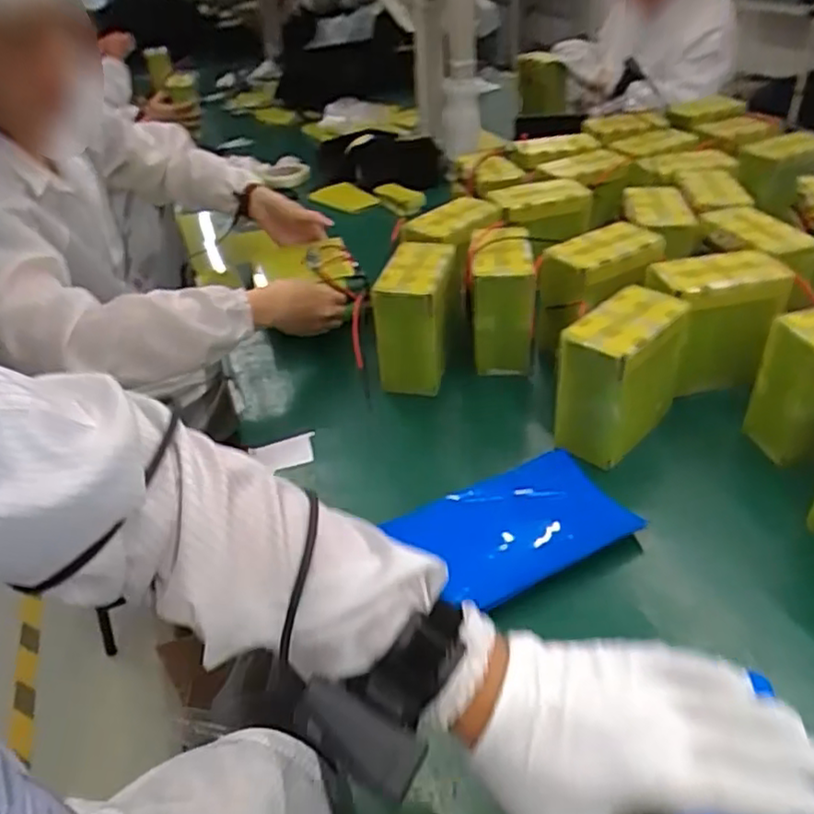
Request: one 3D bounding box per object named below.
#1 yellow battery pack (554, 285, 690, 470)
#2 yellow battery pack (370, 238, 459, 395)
[{"bbox_3d":[0.230,-0.034,0.729,0.084,0.139,0.145,27,49,33],"label":"yellow battery pack"},{"bbox_3d":[0.014,-0.114,0.865,0.084,0.146,0.145,4,40,11],"label":"yellow battery pack"}]

